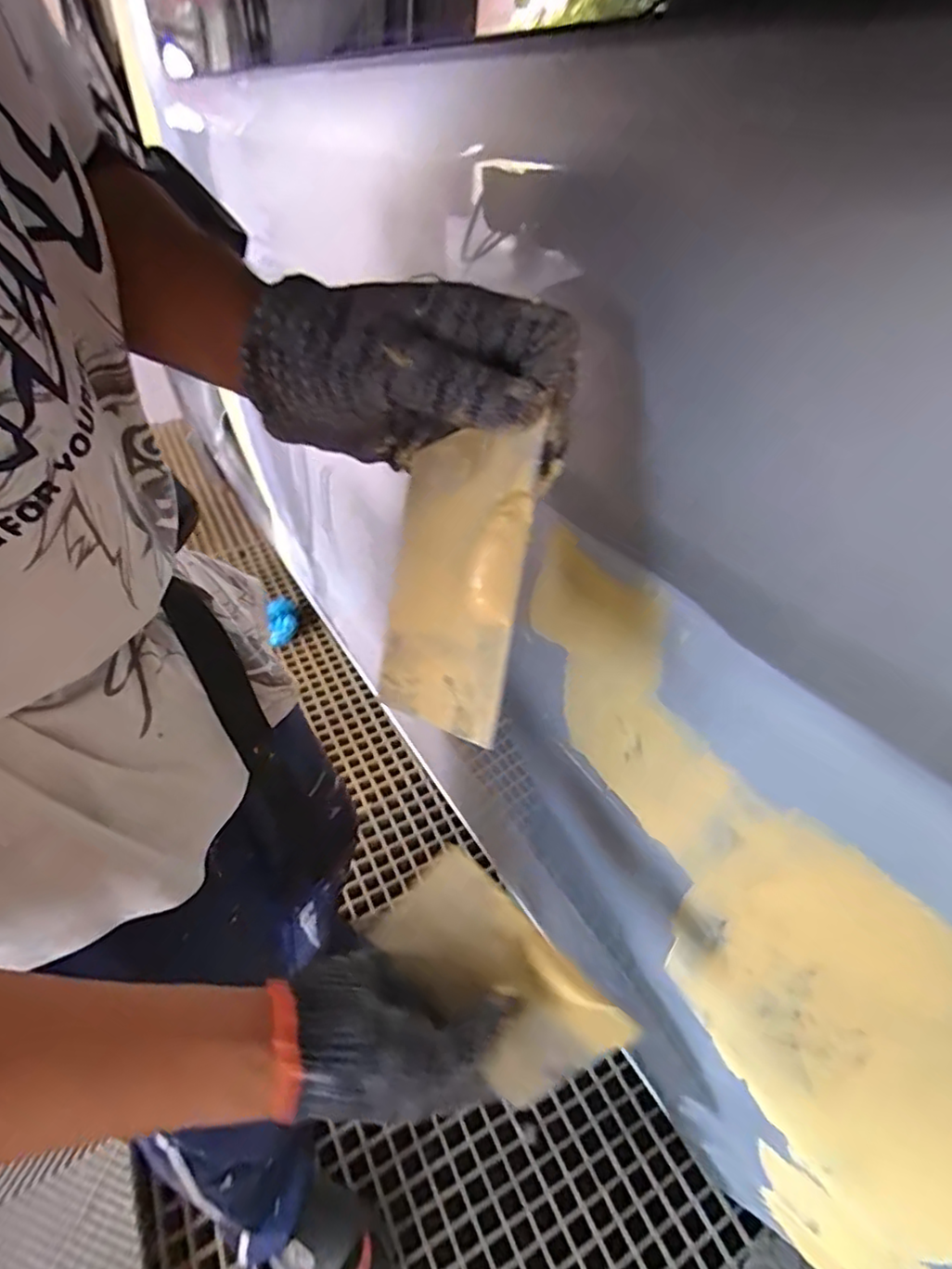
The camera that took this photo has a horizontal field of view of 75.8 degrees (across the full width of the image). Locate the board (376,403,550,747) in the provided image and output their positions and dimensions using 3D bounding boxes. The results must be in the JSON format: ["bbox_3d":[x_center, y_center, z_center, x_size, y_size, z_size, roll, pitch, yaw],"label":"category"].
[{"bbox_3d":[-0.013,-0.022,0.269,0.073,0.129,0.012,16,11,40],"label":"board"}]

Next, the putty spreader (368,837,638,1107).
[{"bbox_3d":[0.010,0.197,0.354,0.143,0.026,0.069,34,52,25],"label":"putty spreader"}]

